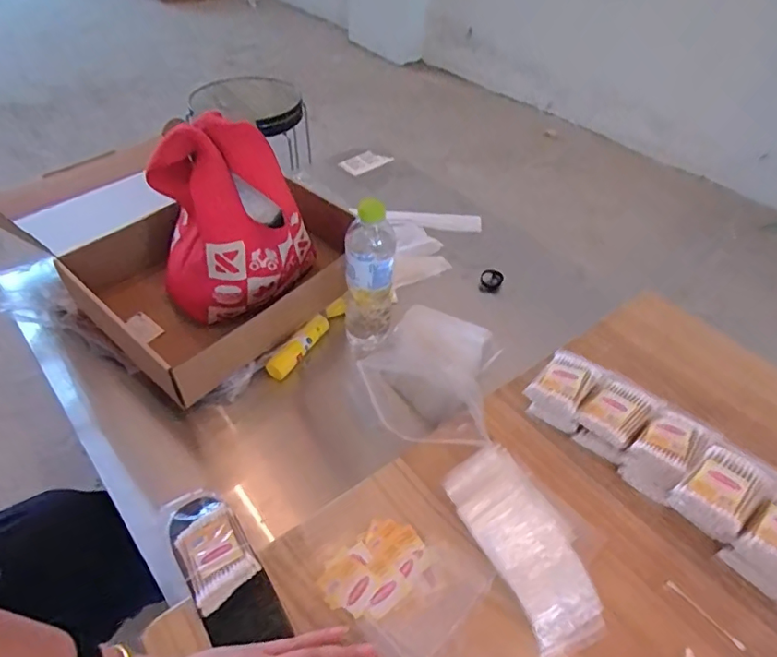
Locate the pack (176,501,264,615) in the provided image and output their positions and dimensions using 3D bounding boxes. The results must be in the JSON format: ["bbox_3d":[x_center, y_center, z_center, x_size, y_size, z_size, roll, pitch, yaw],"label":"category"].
[{"bbox_3d":[-0.162,0.212,0.487,0.057,0.013,0.080,-26,53,-25],"label":"pack"}]

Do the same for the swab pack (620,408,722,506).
[{"bbox_3d":[0.294,0.131,0.555,0.091,0.055,0.060,-33,56,-30],"label":"swab pack"}]

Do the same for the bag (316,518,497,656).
[{"bbox_3d":[0.011,0.232,0.478,0.139,0.018,0.113,25,50,19],"label":"bag"}]

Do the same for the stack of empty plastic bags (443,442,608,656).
[{"bbox_3d":[0.129,0.197,0.495,0.092,0.043,0.188,-19,50,-20],"label":"stack of empty plastic bags"}]

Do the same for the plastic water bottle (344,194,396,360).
[{"bbox_3d":[-0.027,-0.053,0.694,0.067,0.244,0.056,1,46,-2],"label":"plastic water bottle"}]

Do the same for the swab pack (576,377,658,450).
[{"bbox_3d":[0.254,0.092,0.577,0.077,0.015,0.061,-35,57,-30],"label":"swab pack"}]

